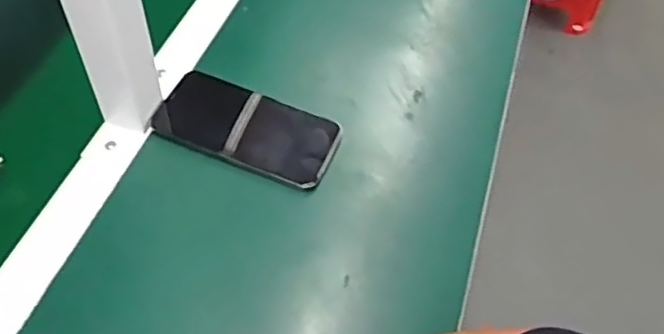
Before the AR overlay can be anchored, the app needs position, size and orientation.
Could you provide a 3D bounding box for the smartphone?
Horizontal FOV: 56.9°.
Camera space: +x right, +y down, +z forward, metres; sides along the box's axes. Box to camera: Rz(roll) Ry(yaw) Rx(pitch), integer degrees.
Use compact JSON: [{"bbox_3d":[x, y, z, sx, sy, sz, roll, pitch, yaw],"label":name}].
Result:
[{"bbox_3d":[-0.075,-0.037,0.549,0.158,0.012,0.078,21,55,9],"label":"smartphone"}]

